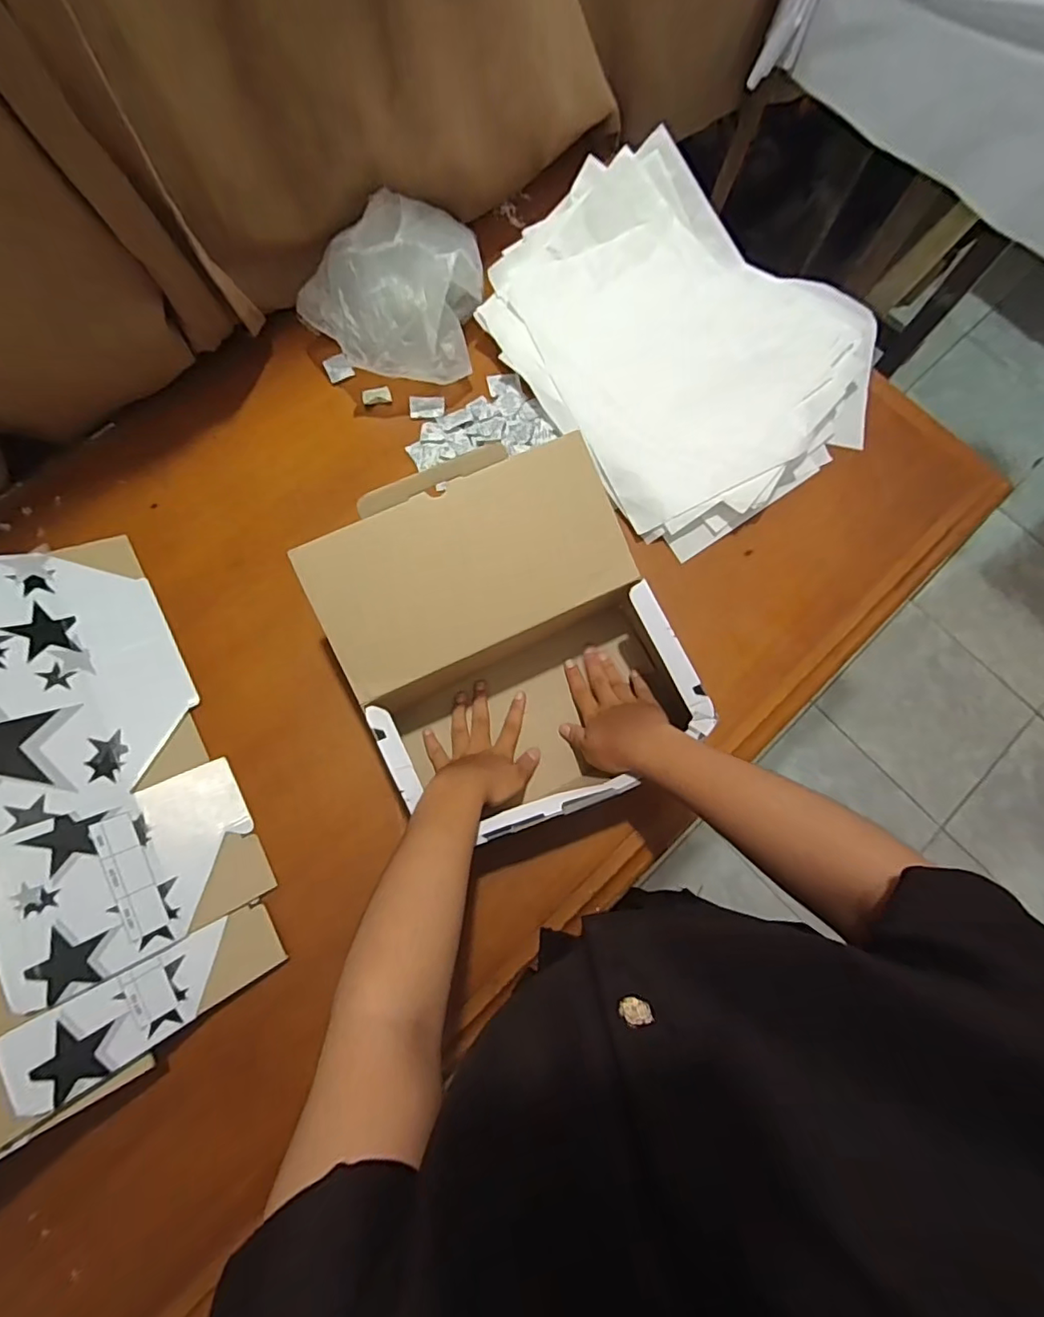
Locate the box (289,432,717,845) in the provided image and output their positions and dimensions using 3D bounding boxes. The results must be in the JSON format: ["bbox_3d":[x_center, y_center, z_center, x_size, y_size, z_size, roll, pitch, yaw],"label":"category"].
[{"bbox_3d":[-0.016,-0.014,0.530,0.273,0.160,0.287,-24,78,-7],"label":"box"}]

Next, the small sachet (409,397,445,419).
[{"bbox_3d":[-0.115,-0.307,0.681,0.042,0.004,0.031,-3,76,-2],"label":"small sachet"}]

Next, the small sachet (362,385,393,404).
[{"bbox_3d":[-0.177,-0.321,0.681,0.035,0.004,0.022,-8,76,-3],"label":"small sachet"}]

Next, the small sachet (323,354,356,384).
[{"bbox_3d":[-0.225,-0.356,0.686,0.030,0.007,0.035,-24,77,-7],"label":"small sachet"}]

